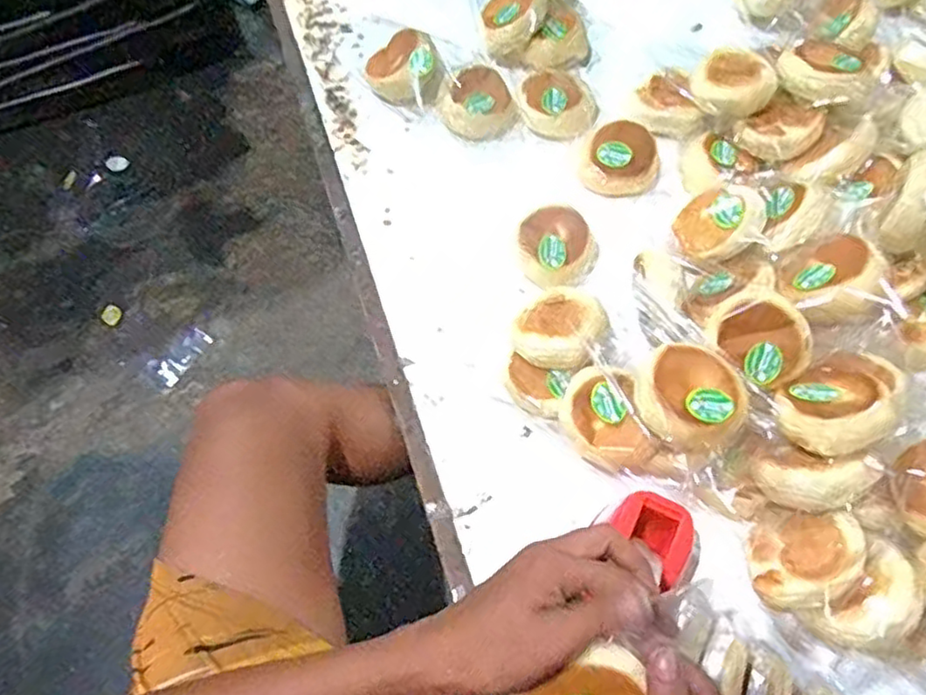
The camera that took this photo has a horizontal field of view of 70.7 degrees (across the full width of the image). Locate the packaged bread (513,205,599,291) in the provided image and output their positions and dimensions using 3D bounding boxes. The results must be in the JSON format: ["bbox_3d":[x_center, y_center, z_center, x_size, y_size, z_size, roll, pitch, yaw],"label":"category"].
[{"bbox_3d":[0.098,-0.106,0.702,0.080,0.045,0.082,-1,64,2],"label":"packaged bread"}]

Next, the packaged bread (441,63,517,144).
[{"bbox_3d":[0.021,-0.293,0.787,0.074,0.050,0.080,-1,64,2],"label":"packaged bread"}]

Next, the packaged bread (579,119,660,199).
[{"bbox_3d":[0.183,-0.221,0.756,0.093,0.043,0.084,17,66,10],"label":"packaged bread"}]

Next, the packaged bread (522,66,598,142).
[{"bbox_3d":[0.118,-0.301,0.800,0.097,0.035,0.104,7,65,6],"label":"packaged bread"}]

